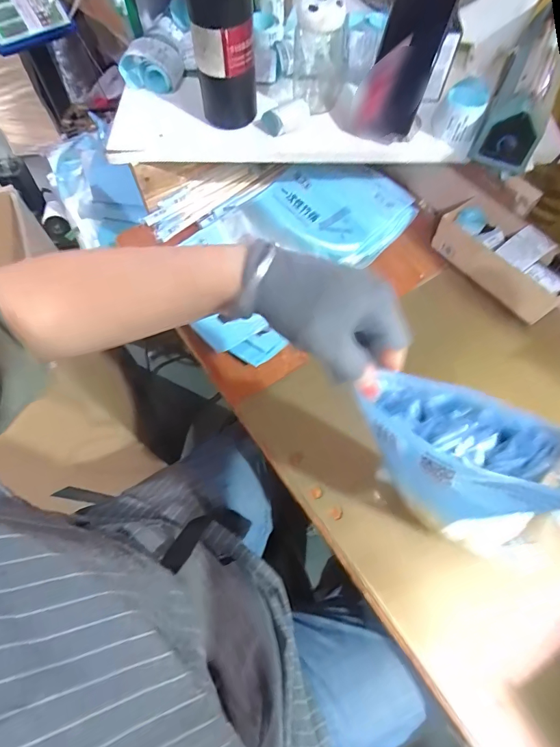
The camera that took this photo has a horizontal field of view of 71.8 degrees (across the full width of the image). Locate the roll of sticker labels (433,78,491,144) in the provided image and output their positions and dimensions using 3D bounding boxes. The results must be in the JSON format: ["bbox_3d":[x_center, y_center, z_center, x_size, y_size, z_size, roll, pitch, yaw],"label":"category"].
[{"bbox_3d":[0.265,-0.386,0.567,0.067,0.057,0.073,25,66,10],"label":"roll of sticker labels"}]

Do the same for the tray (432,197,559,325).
[{"bbox_3d":[0.340,-0.177,0.591,0.090,0.067,0.207,-38,71,-18],"label":"tray"}]

